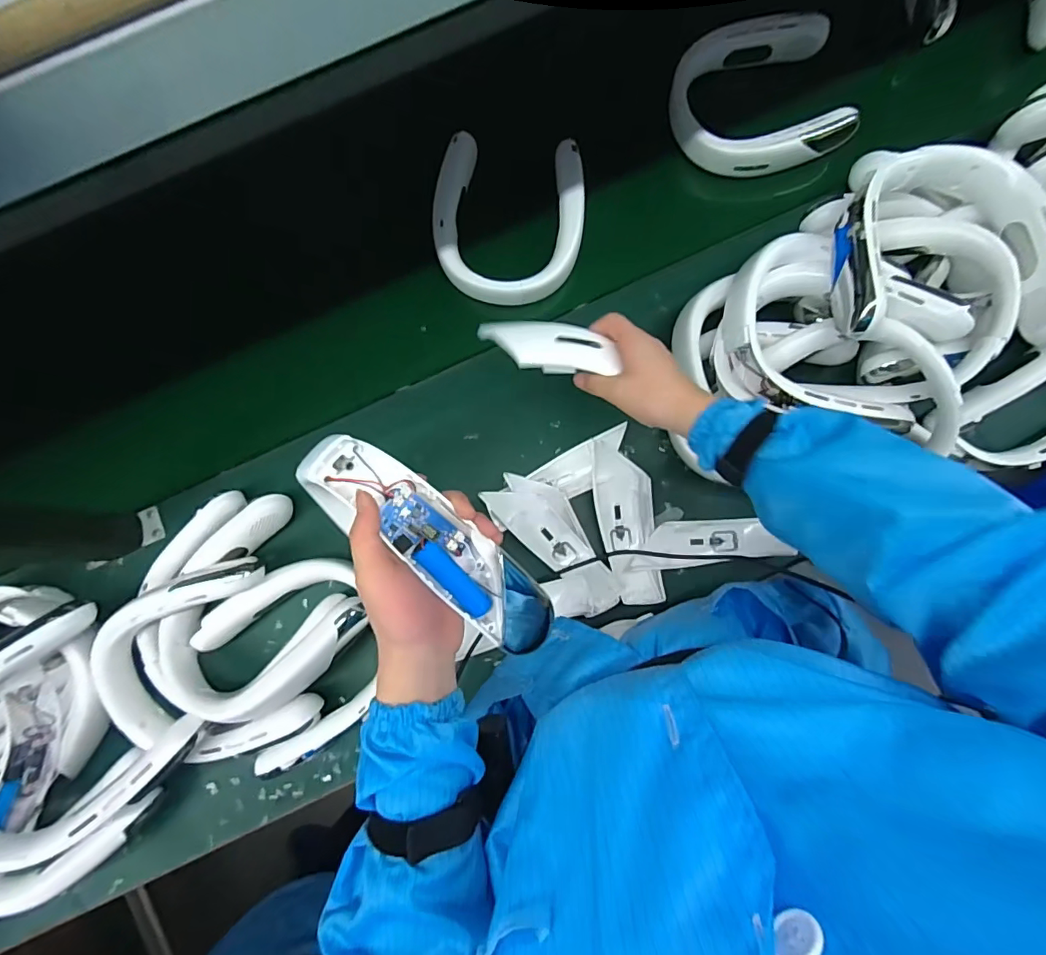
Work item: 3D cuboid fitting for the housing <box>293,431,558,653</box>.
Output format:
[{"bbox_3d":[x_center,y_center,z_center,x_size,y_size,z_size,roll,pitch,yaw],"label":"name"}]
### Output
[{"bbox_3d":[-0.062,0.048,0.366,0.209,0.069,0.055,42,85,-13],"label":"housing"}]

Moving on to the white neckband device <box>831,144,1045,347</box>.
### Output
[{"bbox_3d":[0.404,-0.223,0.476,0.218,0.056,0.201,2,84,1],"label":"white neckband device"}]

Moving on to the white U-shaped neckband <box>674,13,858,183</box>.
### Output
[{"bbox_3d":[0.293,-0.477,0.633,0.189,0.060,0.188,-13,84,-1],"label":"white U-shaped neckband"}]

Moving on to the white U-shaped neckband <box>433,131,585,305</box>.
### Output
[{"bbox_3d":[-0.017,-0.313,0.613,0.176,0.029,0.197,5,84,1],"label":"white U-shaped neckband"}]

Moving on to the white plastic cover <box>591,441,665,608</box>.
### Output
[{"bbox_3d":[0.117,0.049,0.561,0.064,0.036,0.174,-8,83,0],"label":"white plastic cover"}]

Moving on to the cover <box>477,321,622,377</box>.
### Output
[{"bbox_3d":[0.020,-0.122,0.470,0.136,0.020,0.048,16,84,13],"label":"cover"}]

